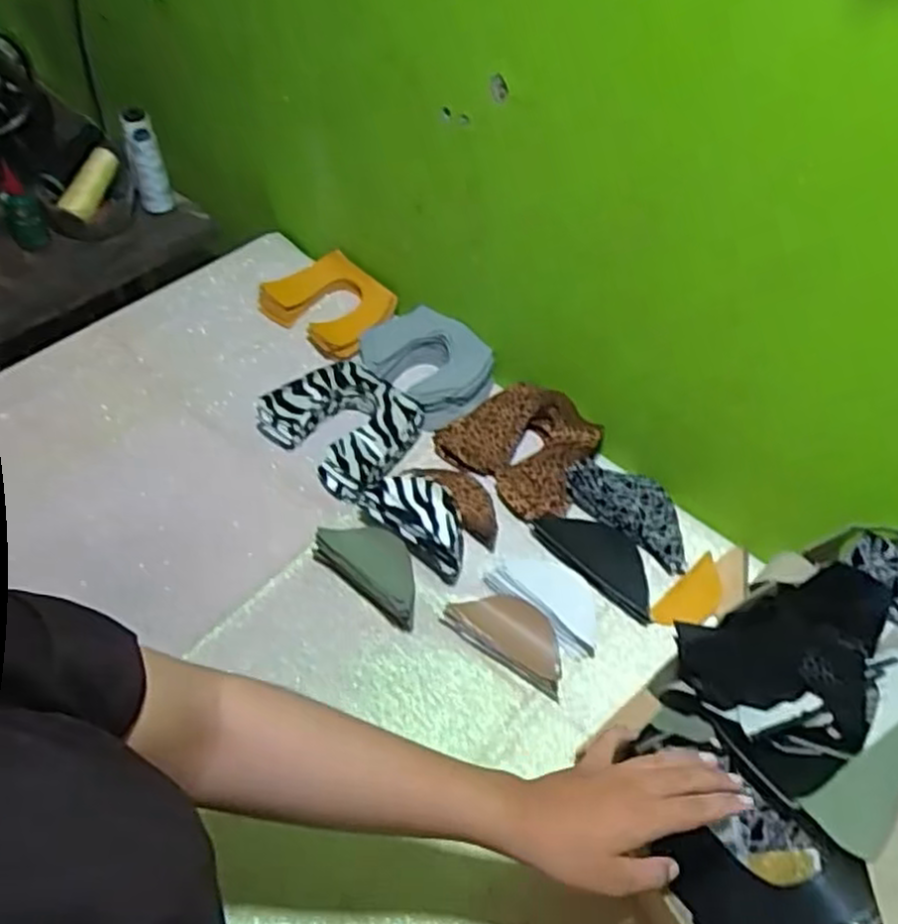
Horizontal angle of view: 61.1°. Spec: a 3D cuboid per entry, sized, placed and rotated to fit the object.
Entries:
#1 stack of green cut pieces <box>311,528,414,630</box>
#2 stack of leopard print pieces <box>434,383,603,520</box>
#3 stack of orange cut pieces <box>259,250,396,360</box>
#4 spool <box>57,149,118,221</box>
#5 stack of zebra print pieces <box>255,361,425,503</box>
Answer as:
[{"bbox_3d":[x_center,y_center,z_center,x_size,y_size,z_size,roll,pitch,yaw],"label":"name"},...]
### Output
[{"bbox_3d":[-0.070,0.103,0.725,0.061,0.049,0.121,-32,61,-28],"label":"stack of green cut pieces"},{"bbox_3d":[0.087,-0.023,0.840,0.139,0.046,0.162,-35,63,-29],"label":"stack of leopard print pieces"},{"bbox_3d":[-0.152,-0.203,0.971,0.162,0.032,0.126,37,57,22],"label":"stack of orange cut pieces"},{"bbox_3d":[-0.479,-0.372,1.015,0.034,0.039,0.111,13,65,4],"label":"spool"},{"bbox_3d":[-0.109,-0.043,0.839,0.162,0.035,0.140,38,57,22],"label":"stack of zebra print pieces"}]

